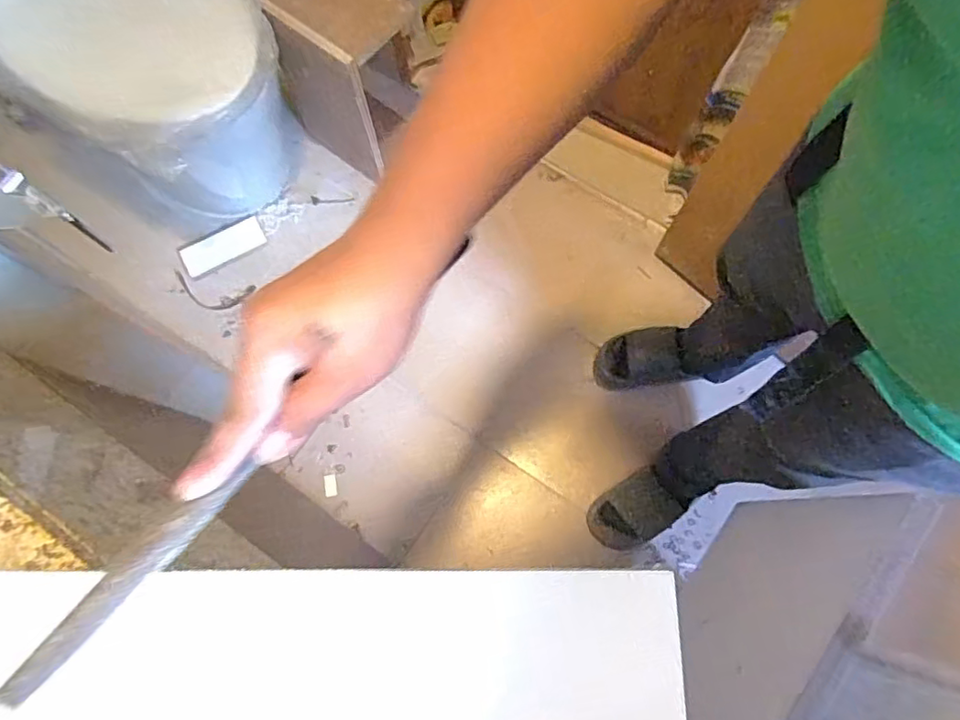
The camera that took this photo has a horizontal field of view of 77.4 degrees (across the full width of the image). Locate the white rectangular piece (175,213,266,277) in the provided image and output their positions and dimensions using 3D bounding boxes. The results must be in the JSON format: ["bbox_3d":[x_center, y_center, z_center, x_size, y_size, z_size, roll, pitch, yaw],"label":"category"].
[{"bbox_3d":[-0.577,-0.259,1.340,0.185,0.016,0.080,-28,76,-7],"label":"white rectangular piece"}]

